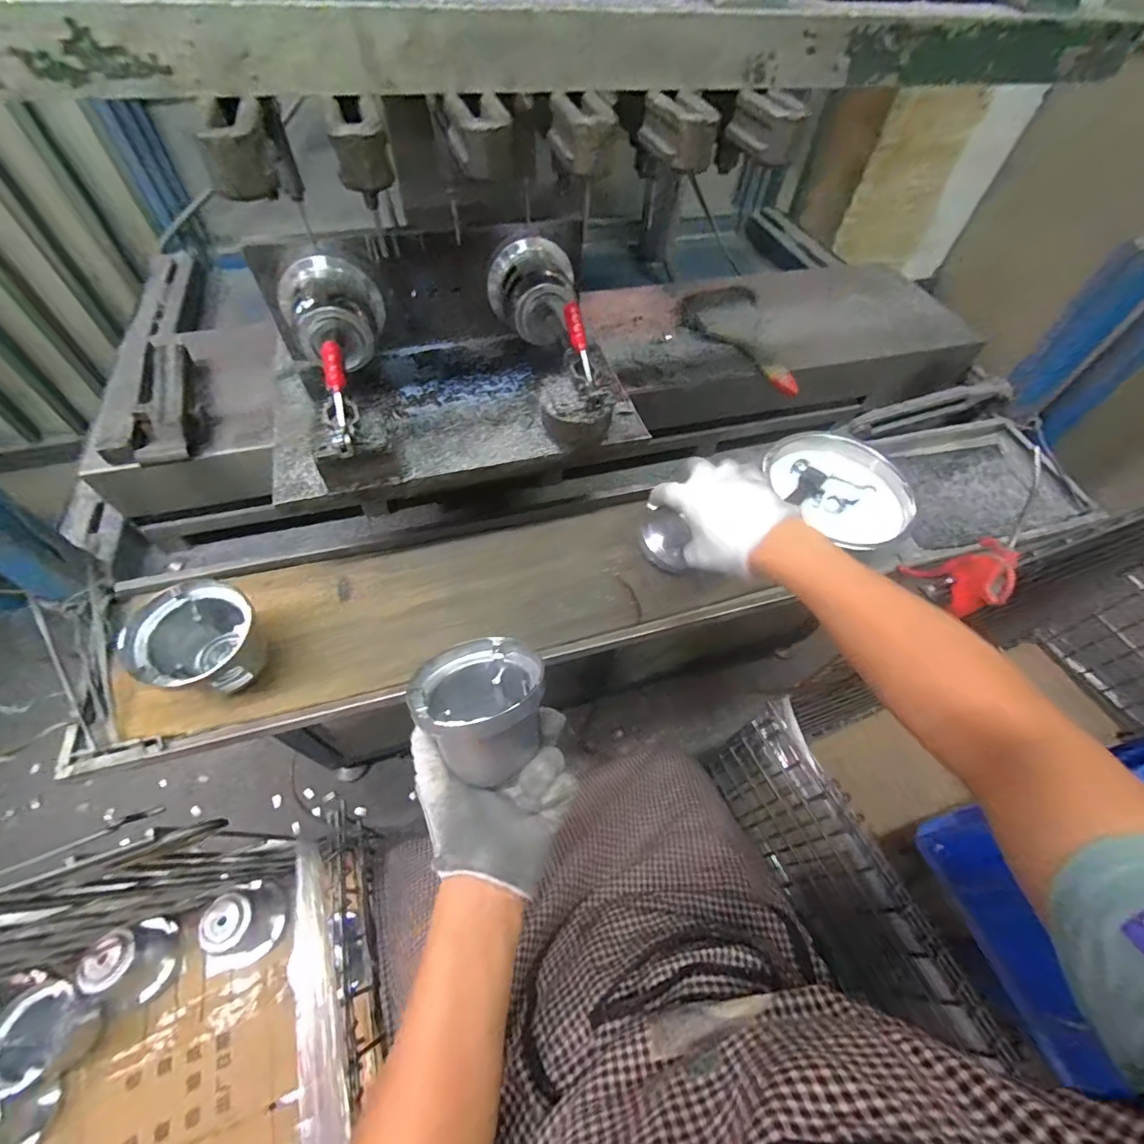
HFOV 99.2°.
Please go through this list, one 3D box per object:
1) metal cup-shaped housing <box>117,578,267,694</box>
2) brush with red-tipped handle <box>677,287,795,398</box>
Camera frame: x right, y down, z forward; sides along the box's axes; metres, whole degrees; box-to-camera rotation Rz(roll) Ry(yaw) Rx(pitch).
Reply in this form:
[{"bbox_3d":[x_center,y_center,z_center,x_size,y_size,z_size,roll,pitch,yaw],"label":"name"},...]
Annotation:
[{"bbox_3d":[-0.324,0.064,0.433,0.087,0.084,0.090,2,55,-3],"label":"metal cup-shaped housing"},{"bbox_3d":[0.224,-0.318,0.661,0.106,0.042,0.193,-7,56,-9],"label":"brush with red-tipped handle"}]

